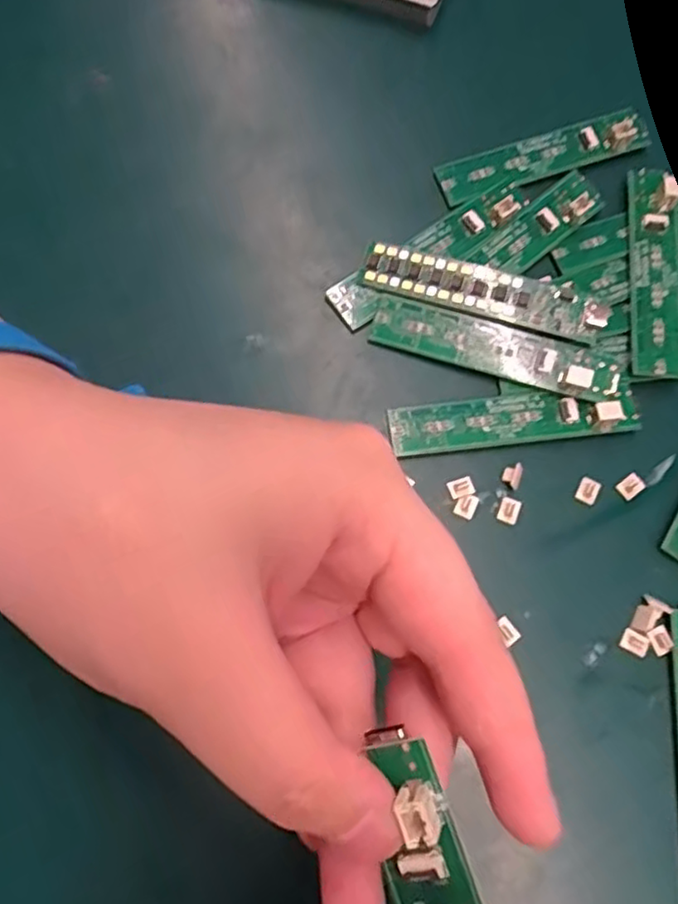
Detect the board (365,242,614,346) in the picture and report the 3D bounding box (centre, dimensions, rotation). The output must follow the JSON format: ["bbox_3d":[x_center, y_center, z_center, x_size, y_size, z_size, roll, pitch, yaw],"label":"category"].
[{"bbox_3d":[0.049,-0.055,0.225,0.082,0.004,0.017,18,82,10],"label":"board"}]

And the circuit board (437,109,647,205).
[{"bbox_3d":[0.076,-0.112,0.246,0.080,0.006,0.018,-19,76,-7],"label":"circuit board"}]

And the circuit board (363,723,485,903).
[{"bbox_3d":[0.018,0.081,0.124,0.016,0.011,0.055,-16,92,-6],"label":"circuit board"}]

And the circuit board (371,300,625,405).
[{"bbox_3d":[0.053,-0.034,0.223,0.084,0.008,0.018,16,74,3],"label":"circuit board"}]

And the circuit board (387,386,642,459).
[{"bbox_3d":[0.059,-0.012,0.218,0.082,0.010,0.017,-7,74,-4],"label":"circuit board"}]

